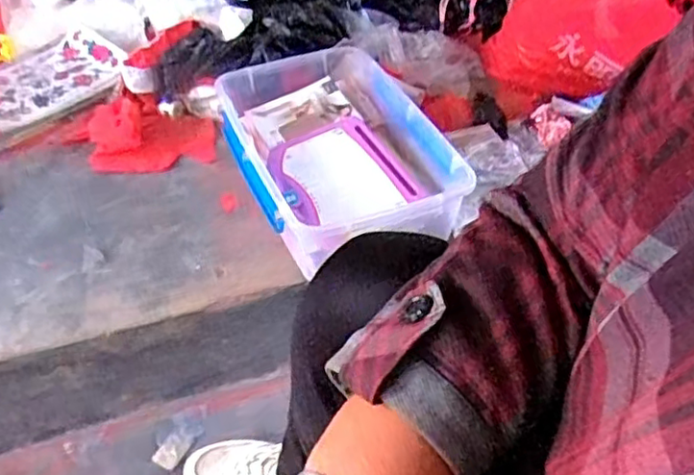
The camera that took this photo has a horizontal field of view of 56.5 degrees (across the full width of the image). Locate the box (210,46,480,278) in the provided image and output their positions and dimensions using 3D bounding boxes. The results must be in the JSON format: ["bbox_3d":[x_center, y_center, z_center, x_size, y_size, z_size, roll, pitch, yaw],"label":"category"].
[{"bbox_3d":[-0.018,-0.125,0.910,0.274,0.112,0.409,-16,46,-16],"label":"box"}]

